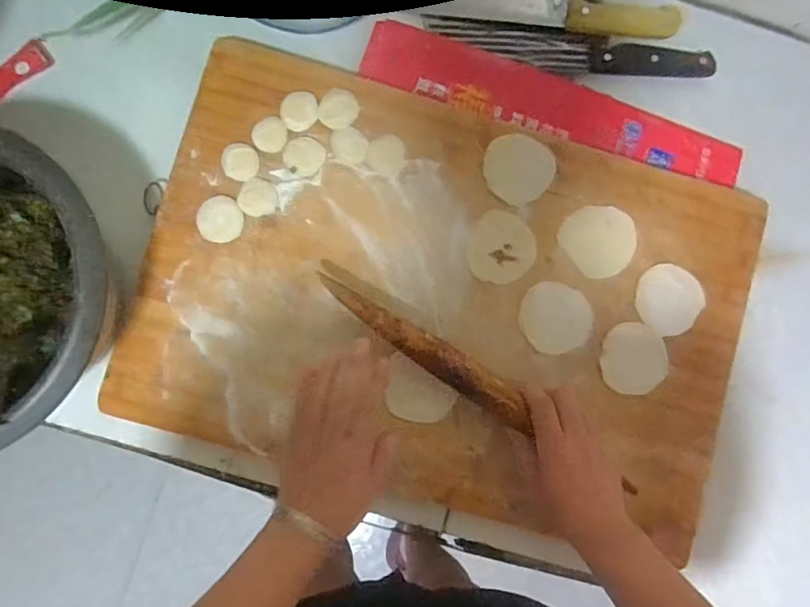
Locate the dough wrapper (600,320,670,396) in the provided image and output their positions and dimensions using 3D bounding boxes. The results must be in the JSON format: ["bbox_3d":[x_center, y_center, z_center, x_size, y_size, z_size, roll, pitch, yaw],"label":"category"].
[{"bbox_3d":[0.220,0.053,0.510,0.063,0.005,0.066,0,87,-3],"label":"dough wrapper"}]

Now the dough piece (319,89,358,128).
[{"bbox_3d":[-0.063,-0.185,0.506,0.036,0.004,0.037,0,87,-3],"label":"dough piece"}]

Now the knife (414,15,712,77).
[{"bbox_3d":[0.169,-0.264,0.549,0.291,0.027,0.037,8,85,-3],"label":"knife"}]

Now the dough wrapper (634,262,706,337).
[{"bbox_3d":[0.256,-0.005,0.514,0.063,0.005,0.062,0,86,1],"label":"dough wrapper"}]

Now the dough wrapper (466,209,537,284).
[{"bbox_3d":[0.094,-0.055,0.513,0.065,0.004,0.068,1,87,-3],"label":"dough wrapper"}]

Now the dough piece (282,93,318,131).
[{"bbox_3d":[-0.099,-0.182,0.500,0.033,0.004,0.039,-7,88,-4],"label":"dough piece"}]

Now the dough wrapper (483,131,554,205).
[{"bbox_3d":[0.112,-0.131,0.513,0.069,0.004,0.066,0,87,-3],"label":"dough wrapper"}]

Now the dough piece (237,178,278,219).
[{"bbox_3d":[-0.137,-0.099,0.495,0.035,0.005,0.034,-6,88,-4],"label":"dough piece"}]

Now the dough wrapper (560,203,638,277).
[{"bbox_3d":[0.190,-0.063,0.514,0.069,0.004,0.070,0,87,-3],"label":"dough wrapper"}]

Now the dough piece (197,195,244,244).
[{"bbox_3d":[-0.170,-0.078,0.488,0.039,0.013,0.043,-6,88,-4],"label":"dough piece"}]

